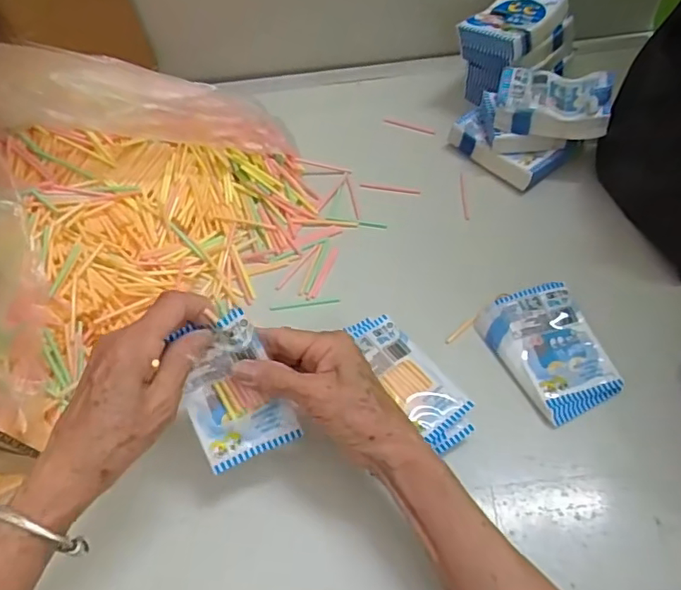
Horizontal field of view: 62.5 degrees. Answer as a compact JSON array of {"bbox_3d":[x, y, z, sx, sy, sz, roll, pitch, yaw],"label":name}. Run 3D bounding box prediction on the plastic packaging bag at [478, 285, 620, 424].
[{"bbox_3d":[0.174,0.044,0.467,0.081,0.015,0.111,-22,58,-9],"label":"plastic packaging bag"}]

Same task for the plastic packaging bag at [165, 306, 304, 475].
[{"bbox_3d":[-0.075,0.067,0.381,0.067,0.099,0.012,-27,18,-4],"label":"plastic packaging bag"}]

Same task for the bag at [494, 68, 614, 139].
[{"bbox_3d":[0.207,-0.193,0.551,0.103,0.036,0.075,7,58,9],"label":"bag"}]

